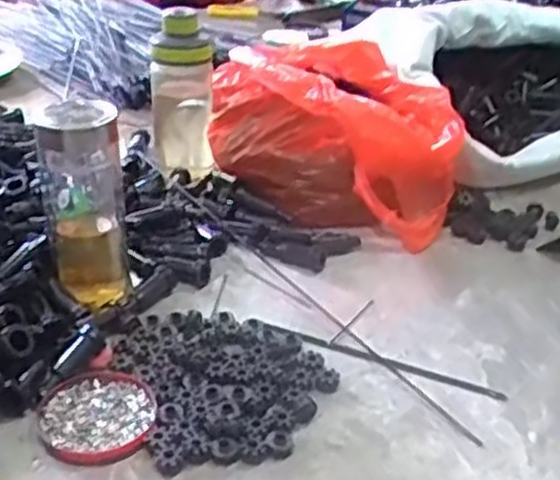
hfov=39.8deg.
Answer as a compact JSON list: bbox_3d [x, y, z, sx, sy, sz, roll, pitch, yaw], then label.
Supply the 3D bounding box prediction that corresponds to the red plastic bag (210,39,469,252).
[{"bbox_3d":[0.056,-0.124,0.889,0.267,0.140,0.292,1,29,-4],"label":"red plastic bag"}]

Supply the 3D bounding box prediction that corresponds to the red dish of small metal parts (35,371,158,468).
[{"bbox_3d":[-0.131,0.126,0.555,0.079,0.009,0.088,-10,32,-24],"label":"red dish of small metal parts"}]

